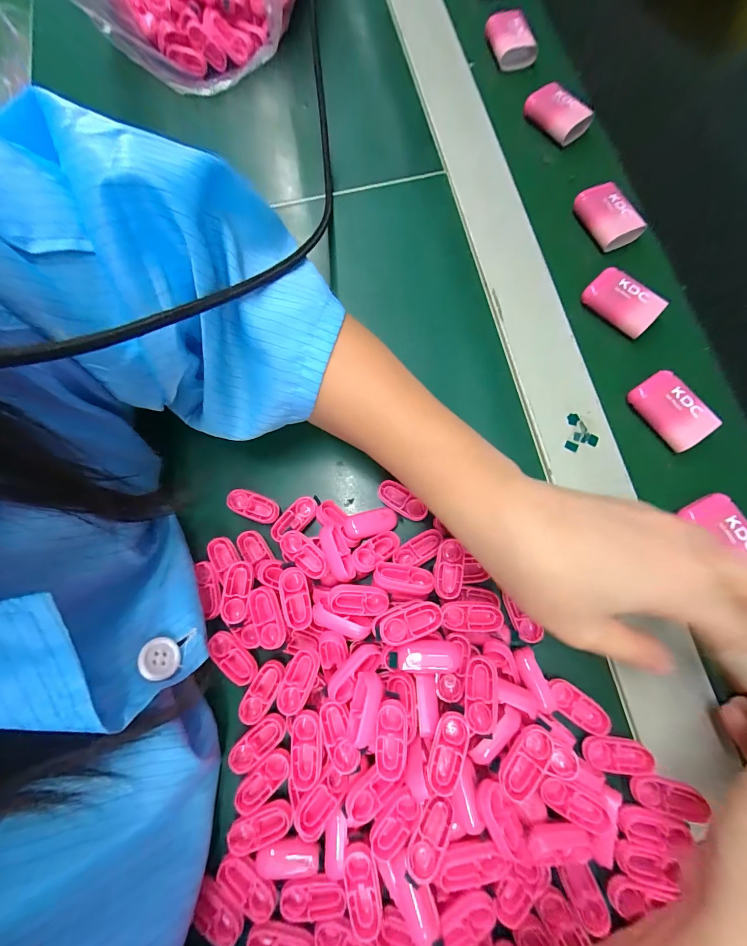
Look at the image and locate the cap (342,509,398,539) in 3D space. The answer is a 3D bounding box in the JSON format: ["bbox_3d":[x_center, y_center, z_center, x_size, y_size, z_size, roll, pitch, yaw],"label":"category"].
[{"bbox_3d":[-0.002,0.031,0.223,0.033,0.009,0.014,-15,76,-2],"label":"cap"}]

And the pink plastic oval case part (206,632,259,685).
[{"bbox_3d":[-0.082,0.107,0.211,0.034,0.004,0.017,42,81,11],"label":"pink plastic oval case part"}]

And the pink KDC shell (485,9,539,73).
[{"bbox_3d":[0.129,-0.406,0.343,0.036,0.023,0.047,-18,76,-3],"label":"pink KDC shell"}]

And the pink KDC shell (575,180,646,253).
[{"bbox_3d":[0.182,-0.199,0.286,0.036,0.019,0.047,-27,77,-5],"label":"pink KDC shell"}]

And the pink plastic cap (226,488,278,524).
[{"bbox_3d":[-0.077,0.022,0.236,0.034,0.010,0.016,19,77,6],"label":"pink plastic cap"}]

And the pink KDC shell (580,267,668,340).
[{"bbox_3d":[0.182,-0.124,0.269,0.051,0.018,0.030,42,81,10],"label":"pink KDC shell"}]

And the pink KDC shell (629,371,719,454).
[{"bbox_3d":[0.200,-0.041,0.247,0.031,0.016,0.052,-35,78,-7],"label":"pink KDC shell"}]

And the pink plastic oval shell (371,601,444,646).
[{"bbox_3d":[0.018,0.080,0.197,0.037,0.014,0.018,-16,76,-2],"label":"pink plastic oval shell"}]

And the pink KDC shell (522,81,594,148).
[{"bbox_3d":[0.159,-0.309,0.315,0.052,0.022,0.030,43,81,11],"label":"pink KDC shell"}]

